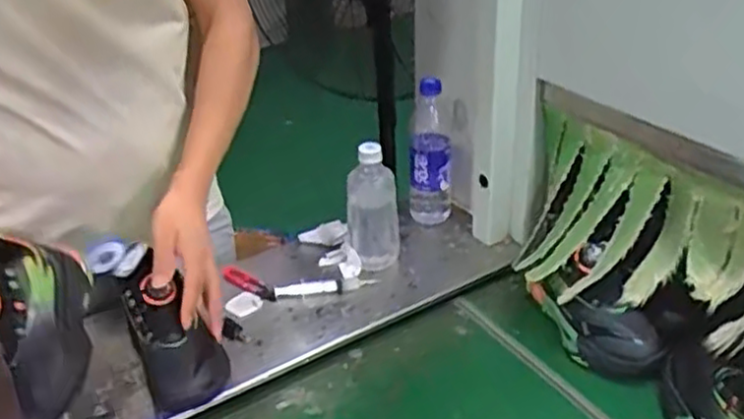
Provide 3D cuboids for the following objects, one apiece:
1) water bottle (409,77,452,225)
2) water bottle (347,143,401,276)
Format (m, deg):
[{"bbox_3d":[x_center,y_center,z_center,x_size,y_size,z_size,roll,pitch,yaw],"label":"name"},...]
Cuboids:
[{"bbox_3d":[0.087,-0.084,1.083,0.061,0.221,0.074,1,32,5],"label":"water bottle"},{"bbox_3d":[0.001,0.005,0.978,0.066,0.192,0.056,-2,32,1],"label":"water bottle"}]

